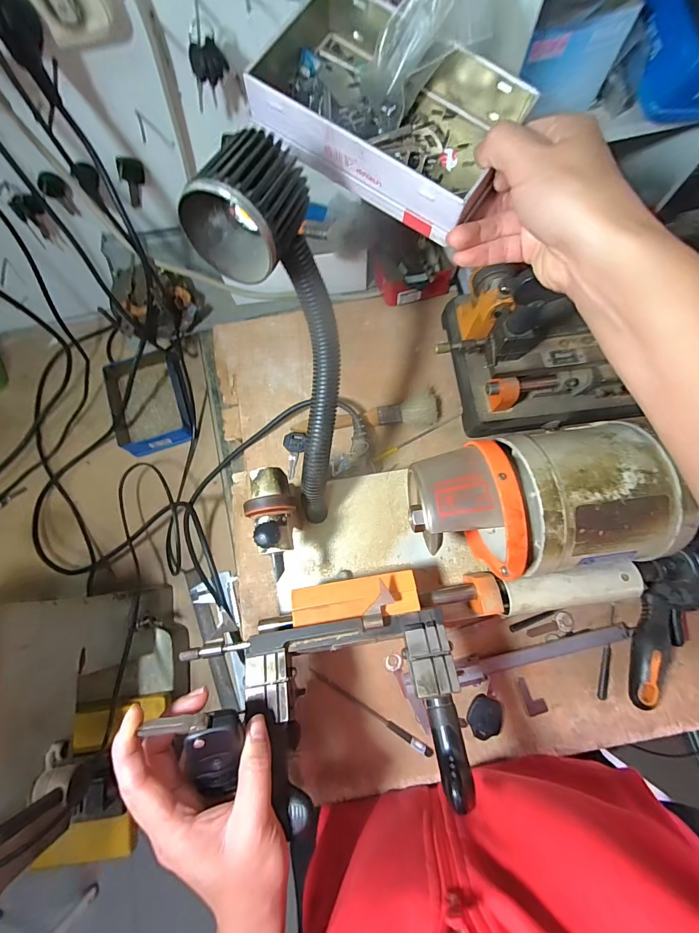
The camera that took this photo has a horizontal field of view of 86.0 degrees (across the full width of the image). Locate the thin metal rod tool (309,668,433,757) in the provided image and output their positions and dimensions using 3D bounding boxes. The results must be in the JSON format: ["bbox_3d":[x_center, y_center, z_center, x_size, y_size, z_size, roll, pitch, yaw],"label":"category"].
[{"bbox_3d":[0.021,0.239,0.368,0.134,0.005,0.009,31,79,8],"label":"thin metal rod tool"}]

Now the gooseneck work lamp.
[{"bbox_3d":[-0.038,-0.063,0.257,0.068,0.246,0.059,-12,36,-1],"label":"gooseneck work lamp"}]

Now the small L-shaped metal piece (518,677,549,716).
[{"bbox_3d":[0.182,0.226,0.369,0.021,0.004,0.034,-13,77,-2],"label":"small L-shaped metal piece"}]

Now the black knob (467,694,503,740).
[{"bbox_3d":[0.131,0.244,0.364,0.031,0.007,0.036,25,78,7],"label":"black knob"}]

